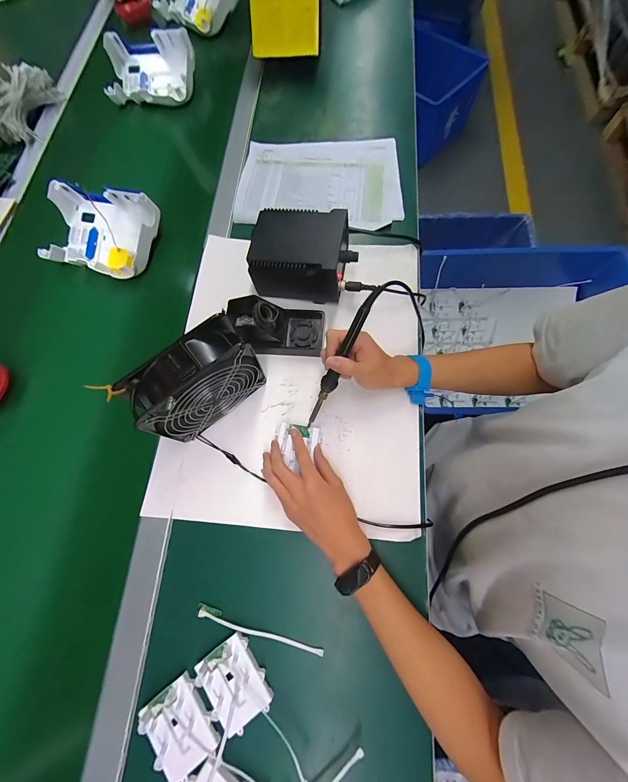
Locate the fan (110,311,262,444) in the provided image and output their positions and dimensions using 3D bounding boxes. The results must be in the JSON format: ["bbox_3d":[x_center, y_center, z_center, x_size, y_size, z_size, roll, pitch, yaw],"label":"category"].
[{"bbox_3d":[-0.146,-0.007,0.405,0.151,0.156,0.064,-42,76,-10],"label":"fan"}]

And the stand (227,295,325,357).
[{"bbox_3d":[-0.063,-0.105,0.474,0.156,0.079,0.076,4,73,3],"label":"stand"}]

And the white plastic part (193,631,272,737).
[{"bbox_3d":[-0.096,0.349,0.360,0.065,0.015,0.085,-34,75,-8],"label":"white plastic part"}]

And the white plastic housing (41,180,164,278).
[{"bbox_3d":[-0.380,-0.282,0.533,0.183,0.067,0.137,12,74,6],"label":"white plastic housing"}]

